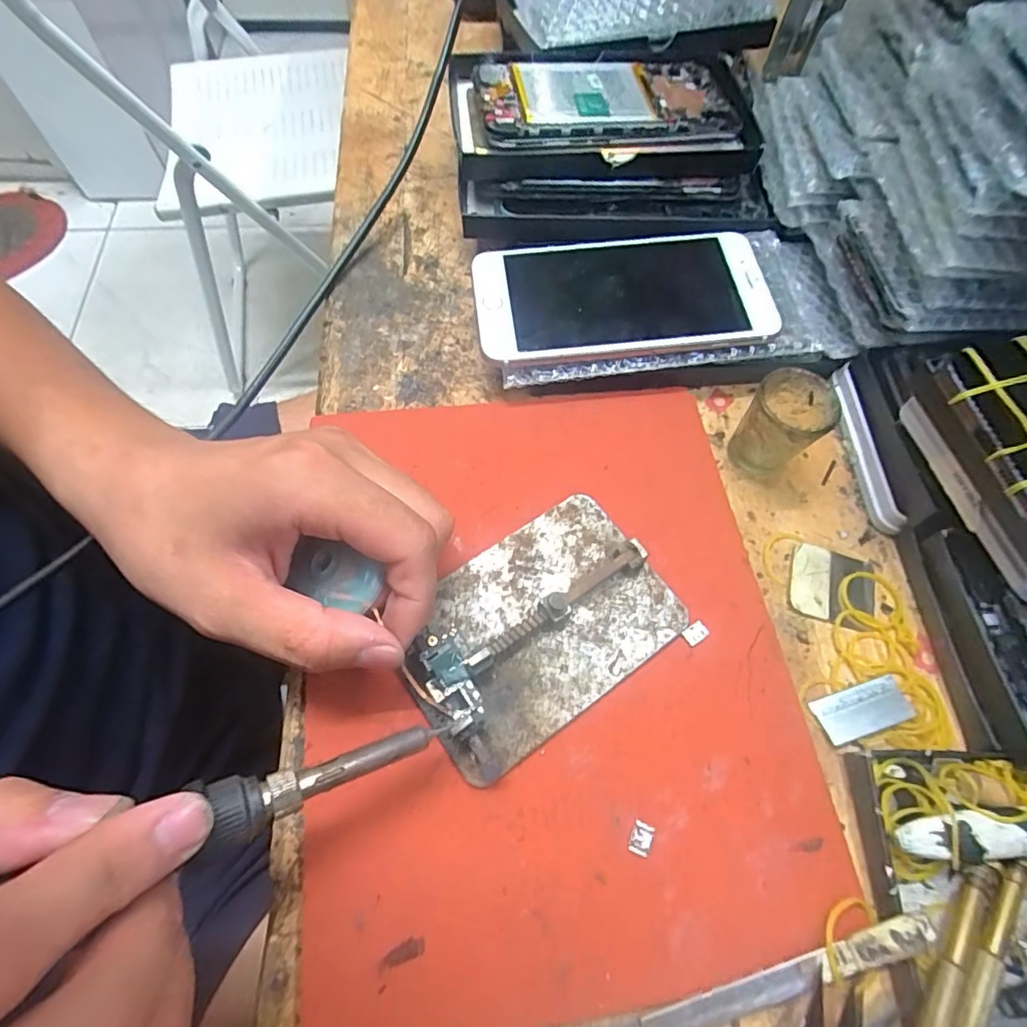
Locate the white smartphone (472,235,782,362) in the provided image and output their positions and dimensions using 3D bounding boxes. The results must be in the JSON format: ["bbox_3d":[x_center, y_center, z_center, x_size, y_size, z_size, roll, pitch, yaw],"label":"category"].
[{"bbox_3d":[0.058,-0.116,0.287,0.153,0.008,0.073,-4,68,0],"label":"white smartphone"}]

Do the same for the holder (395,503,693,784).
[{"bbox_3d":[0.010,0.046,0.230,0.113,0.020,0.079,-33,71,-16],"label":"holder"}]

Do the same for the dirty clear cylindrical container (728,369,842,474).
[{"bbox_3d":[0.128,-0.042,0.264,0.034,0.048,0.032,1,65,-2],"label":"dirty clear cylindrical container"}]

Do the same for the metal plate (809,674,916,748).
[{"bbox_3d":[0.148,0.082,0.229,0.038,0.006,0.018,-16,67,-10],"label":"metal plate"}]

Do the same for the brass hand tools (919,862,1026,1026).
[{"bbox_3d":[0.148,0.156,0.180,0.102,0.021,0.017,-41,73,-19],"label":"brass hand tools"}]

